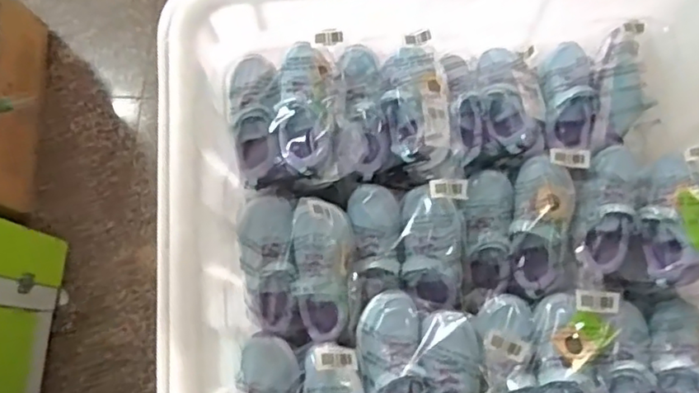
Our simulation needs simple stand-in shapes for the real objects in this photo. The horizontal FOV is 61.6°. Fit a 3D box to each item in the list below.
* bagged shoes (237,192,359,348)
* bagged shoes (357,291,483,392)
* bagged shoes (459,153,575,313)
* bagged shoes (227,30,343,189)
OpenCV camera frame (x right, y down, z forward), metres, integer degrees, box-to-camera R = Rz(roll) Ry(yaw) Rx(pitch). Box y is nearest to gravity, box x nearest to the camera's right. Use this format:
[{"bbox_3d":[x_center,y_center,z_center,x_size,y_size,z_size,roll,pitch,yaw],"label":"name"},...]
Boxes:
[{"bbox_3d":[-0.072,0.095,0.782,0.167,0.067,0.181,7,76,4],"label":"bagged shoes"},{"bbox_3d":[0.096,0.248,0.751,0.150,0.100,0.251,-9,75,0],"label":"bagged shoes"},{"bbox_3d":[0.228,0.045,0.802,0.147,0.073,0.196,-3,75,1],"label":"bagged shoes"},{"bbox_3d":[-0.084,-0.118,0.811,0.178,0.072,0.198,-1,75,2],"label":"bagged shoes"}]

